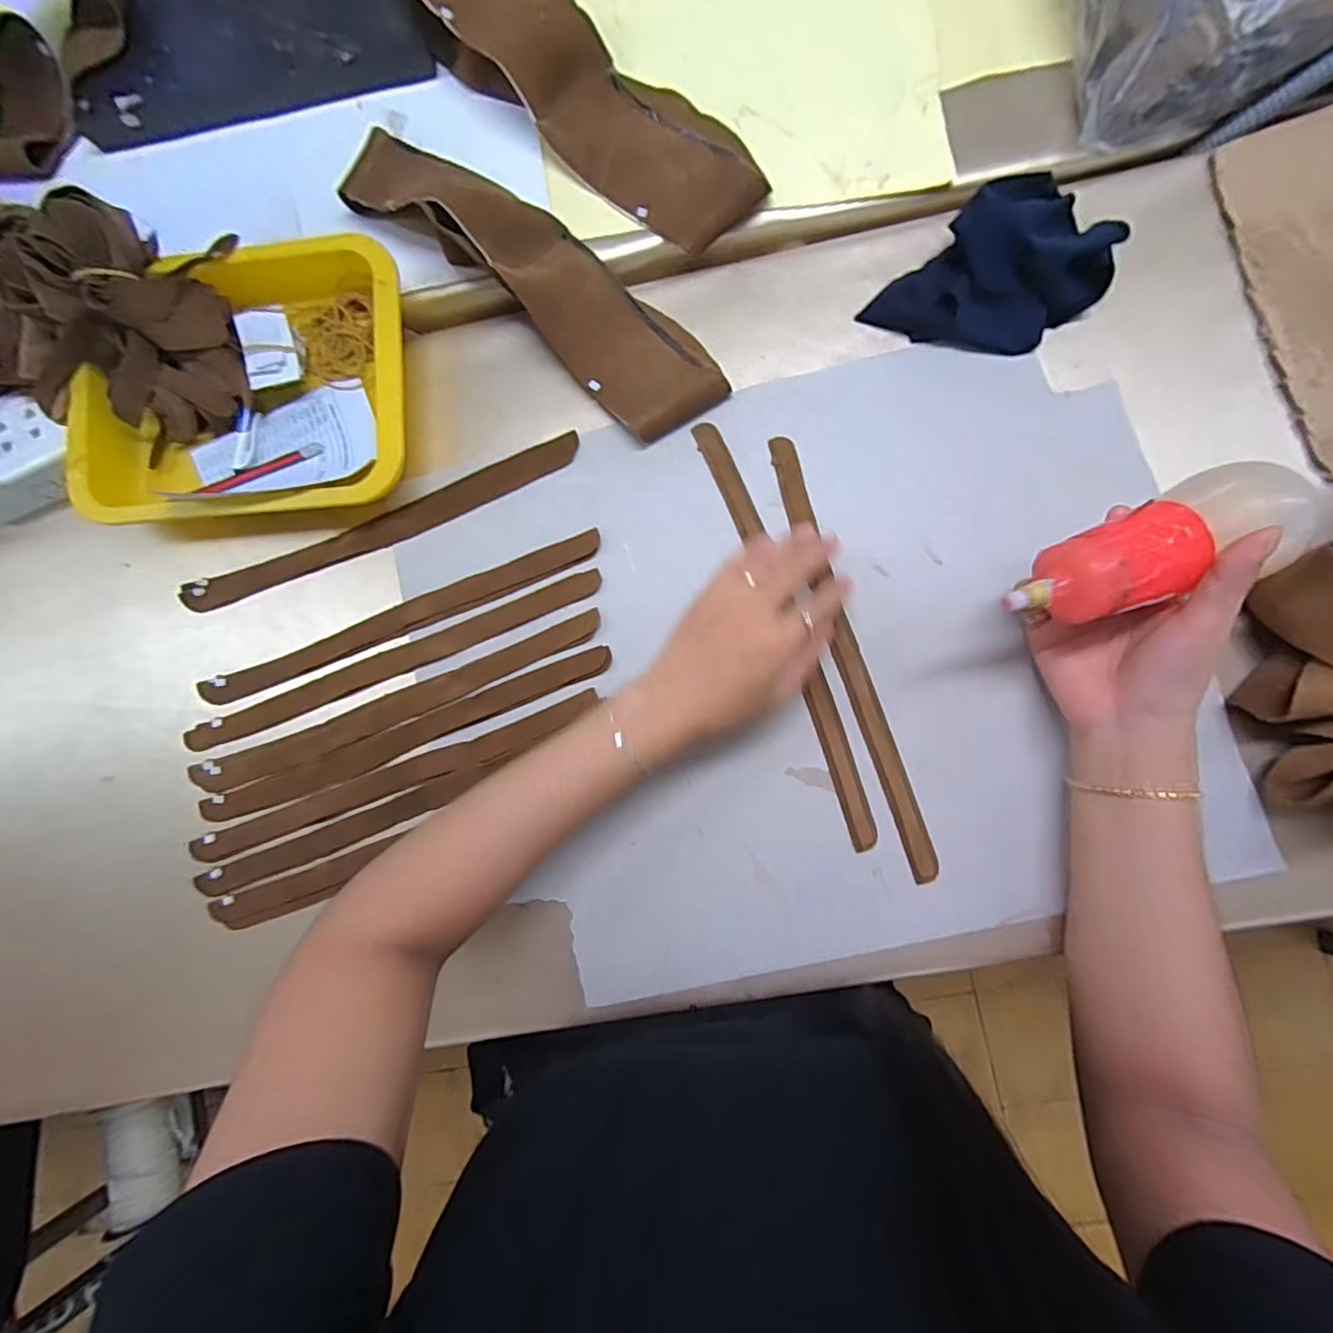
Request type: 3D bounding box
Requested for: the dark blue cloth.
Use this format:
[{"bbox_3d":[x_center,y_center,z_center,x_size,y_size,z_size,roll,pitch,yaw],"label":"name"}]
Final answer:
[{"bbox_3d":[0.232,-0.269,0.393,0.148,0.047,0.100,-36,83,1],"label":"dark blue cloth"}]

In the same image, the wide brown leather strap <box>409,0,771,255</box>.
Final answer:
[{"bbox_3d":[-0.063,-0.437,0.427,0.318,0.055,0.100,38,89,7],"label":"wide brown leather strap"}]

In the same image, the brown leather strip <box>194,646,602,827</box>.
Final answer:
[{"bbox_3d":[-0.190,0.052,0.417,0.315,0.008,0.024,-22,84,3],"label":"brown leather strip"}]

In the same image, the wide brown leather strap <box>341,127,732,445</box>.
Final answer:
[{"bbox_3d":[-0.105,-0.298,0.421,0.347,0.049,0.087,40,89,7],"label":"wide brown leather strap"}]

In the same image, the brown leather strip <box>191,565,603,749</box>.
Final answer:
[{"bbox_3d":[-0.203,-0.002,0.428,0.326,0.006,0.024,-22,83,2],"label":"brown leather strip"}]

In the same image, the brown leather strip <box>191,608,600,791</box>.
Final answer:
[{"bbox_3d":[-0.198,0.029,0.422,0.317,0.006,0.027,-22,76,2],"label":"brown leather strip"}]

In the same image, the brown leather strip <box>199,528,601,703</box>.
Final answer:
[{"bbox_3d":[-0.199,-0.037,0.429,0.315,0.006,0.022,-21,79,2],"label":"brown leather strip"}]

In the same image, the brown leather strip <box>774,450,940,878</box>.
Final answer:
[{"bbox_3d":[0.126,-0.012,0.396,0.020,0.004,0.318,-17,83,3],"label":"brown leather strip"}]

